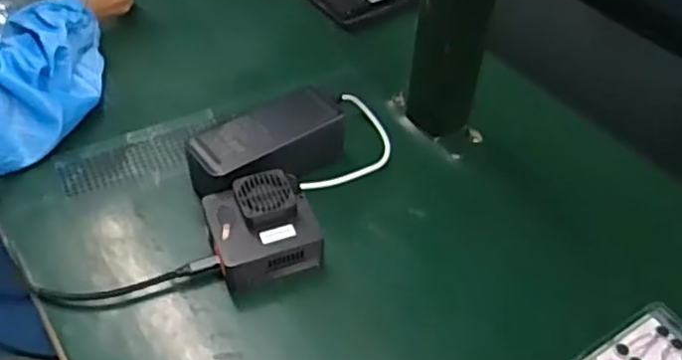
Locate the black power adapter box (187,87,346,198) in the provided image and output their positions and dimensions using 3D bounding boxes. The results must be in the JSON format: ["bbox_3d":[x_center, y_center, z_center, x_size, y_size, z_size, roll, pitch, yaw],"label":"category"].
[{"bbox_3d":[-0.059,-0.024,0.550,0.131,0.051,0.060,-26,53,-26],"label":"black power adapter box"}]

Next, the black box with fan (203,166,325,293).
[{"bbox_3d":[-0.058,0.038,0.496,0.079,0.051,0.076,-14,48,-16],"label":"black box with fan"}]

